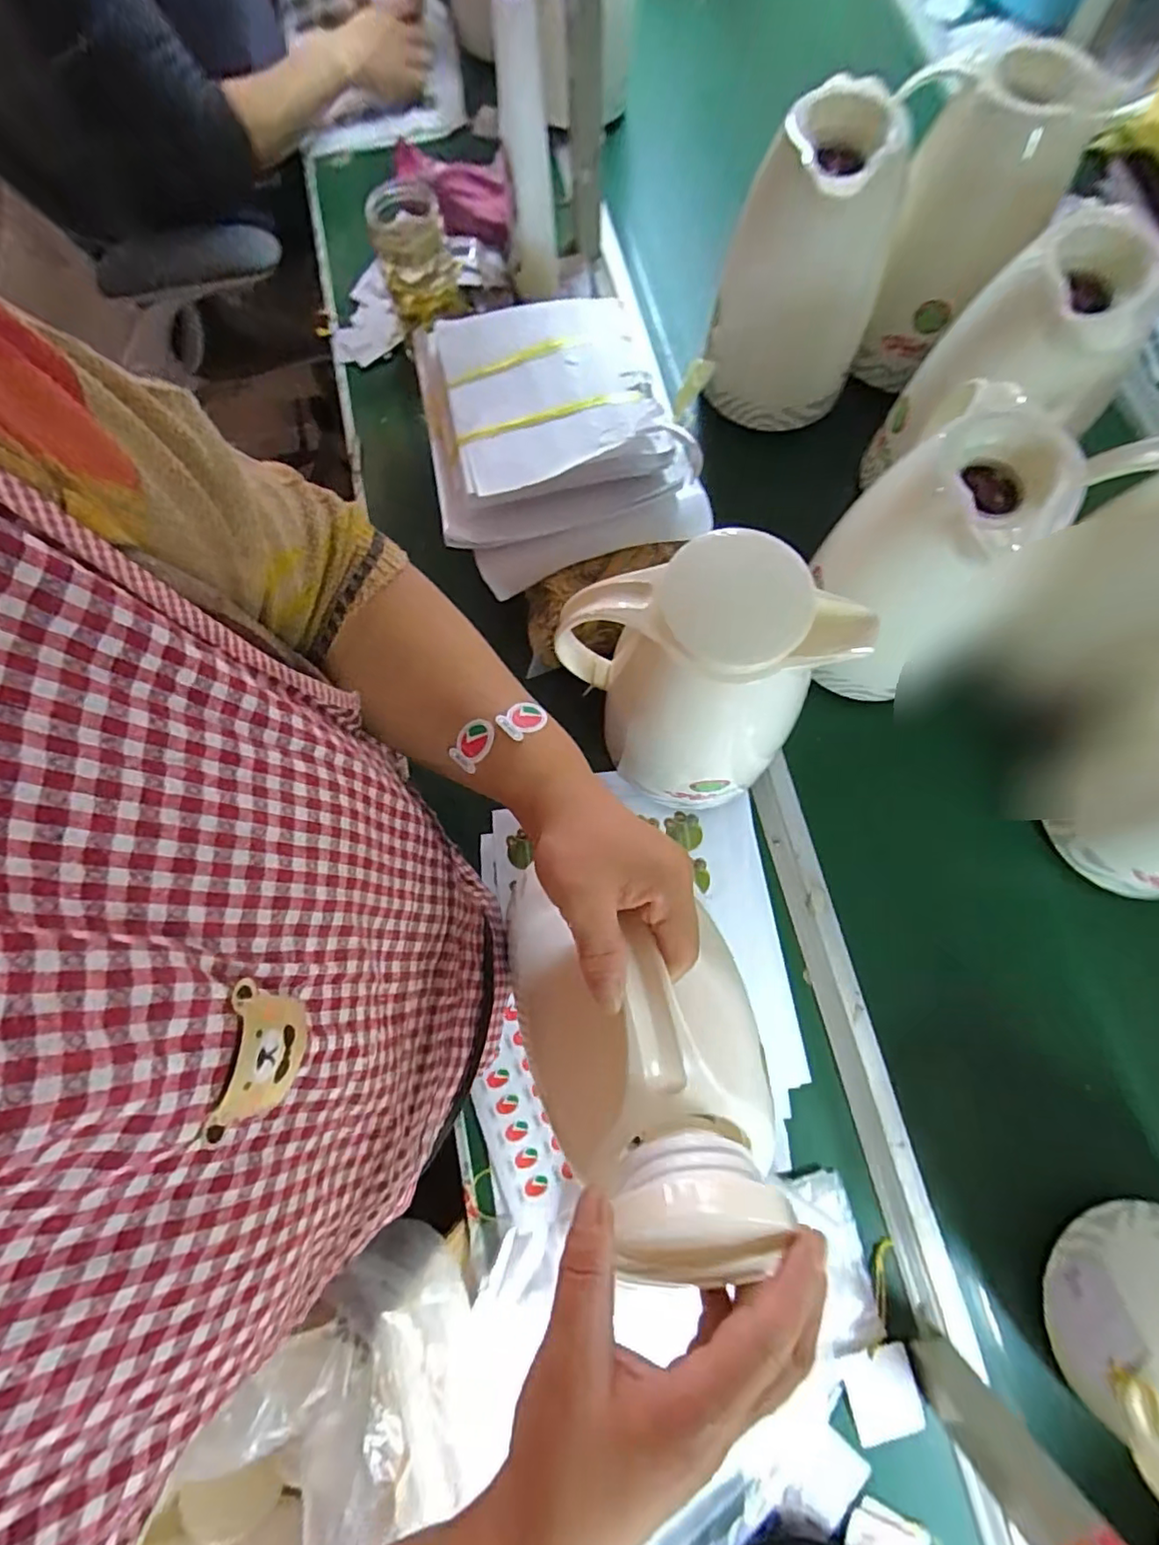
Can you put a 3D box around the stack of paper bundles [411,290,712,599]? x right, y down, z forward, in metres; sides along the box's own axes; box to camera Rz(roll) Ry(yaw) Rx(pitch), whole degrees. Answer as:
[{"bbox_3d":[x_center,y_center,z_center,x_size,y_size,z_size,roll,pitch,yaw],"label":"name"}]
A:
[{"bbox_3d":[-0.027,-0.339,0.564,0.237,0.079,0.303,-12,76,-2],"label":"stack of paper bundles"}]

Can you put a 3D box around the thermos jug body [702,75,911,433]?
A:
[{"bbox_3d":[0.218,-0.489,0.579,0.145,0.220,0.149,15,77,4],"label":"thermos jug body"}]

